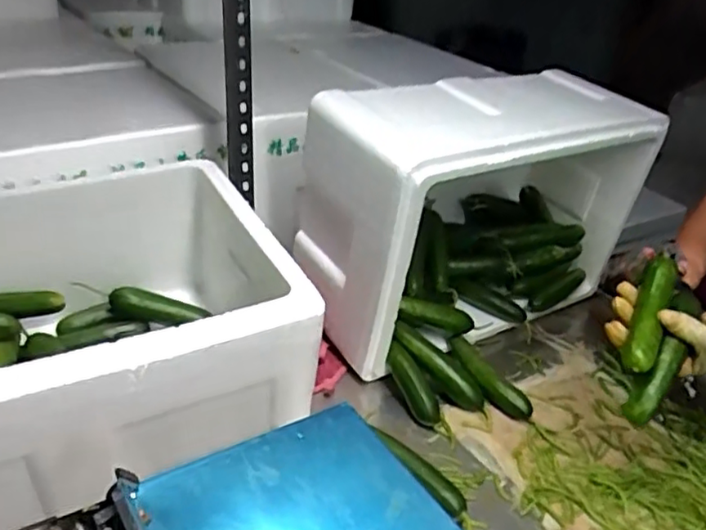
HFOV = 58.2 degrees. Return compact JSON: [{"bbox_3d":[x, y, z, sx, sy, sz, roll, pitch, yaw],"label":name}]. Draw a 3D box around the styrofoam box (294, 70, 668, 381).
[{"bbox_3d":[0.151,-0.067,0.825,0.418,0.294,0.200,-17,40,-30],"label":"styrofoam box"}]

